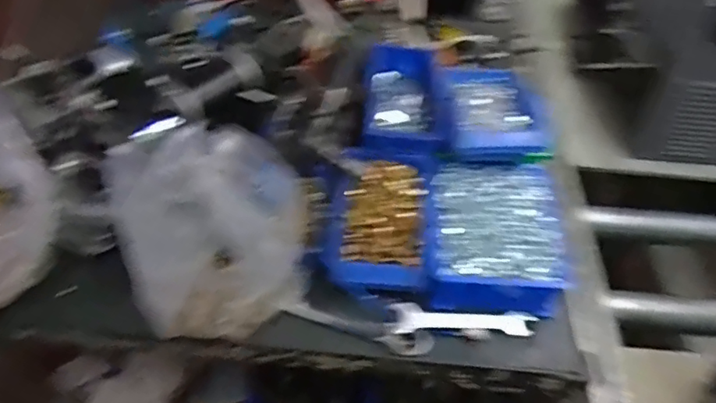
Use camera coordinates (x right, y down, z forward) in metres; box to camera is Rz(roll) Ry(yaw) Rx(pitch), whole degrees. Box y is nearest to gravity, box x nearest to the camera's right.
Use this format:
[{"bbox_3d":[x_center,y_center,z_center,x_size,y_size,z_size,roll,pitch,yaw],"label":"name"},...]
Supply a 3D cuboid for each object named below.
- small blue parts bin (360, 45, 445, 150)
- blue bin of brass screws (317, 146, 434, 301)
[{"bbox_3d":[0.059,-0.126,0.742,0.101,0.065,0.176,3,47,-1],"label":"small blue parts bin"},{"bbox_3d":[0.032,0.018,0.677,0.125,0.063,0.179,9,47,5],"label":"blue bin of brass screws"}]

